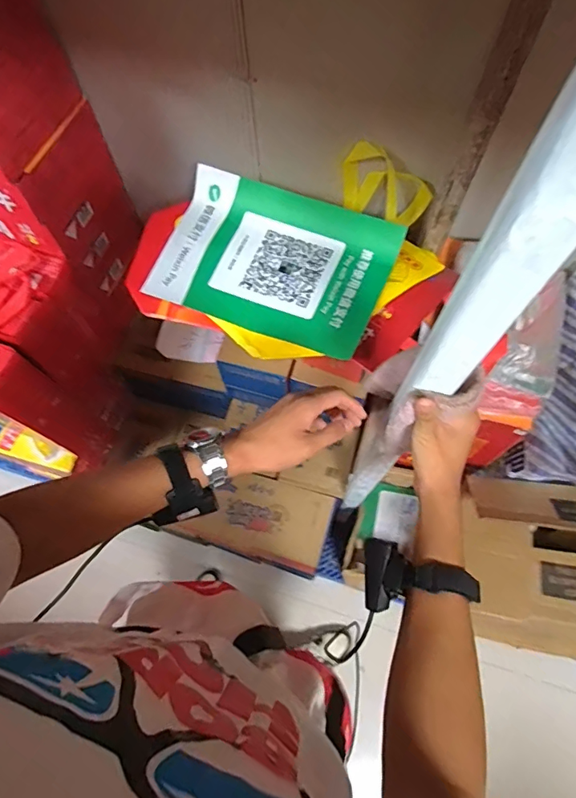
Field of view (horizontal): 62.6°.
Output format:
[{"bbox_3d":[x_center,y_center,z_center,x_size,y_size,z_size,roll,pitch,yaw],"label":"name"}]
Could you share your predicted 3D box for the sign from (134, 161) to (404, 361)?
[{"bbox_3d":[-0.024,-0.261,0.880,0.412,0.056,0.309,22,69,10],"label":"sign"}]

